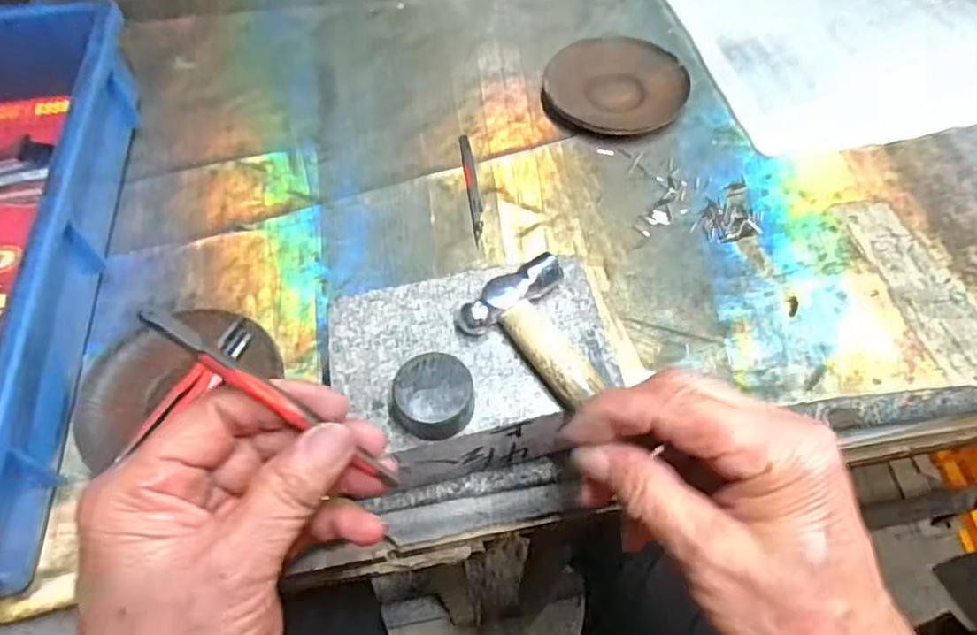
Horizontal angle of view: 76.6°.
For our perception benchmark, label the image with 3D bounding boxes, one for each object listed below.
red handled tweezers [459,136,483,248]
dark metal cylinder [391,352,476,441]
[{"bbox_3d":[-0.012,-0.099,0.465,0.009,0.004,0.107,-7,58,-4],"label":"red handled tweezers"},{"bbox_3d":[-0.027,0.038,0.299,0.038,0.022,0.035,0,59,0],"label":"dark metal cylinder"}]

